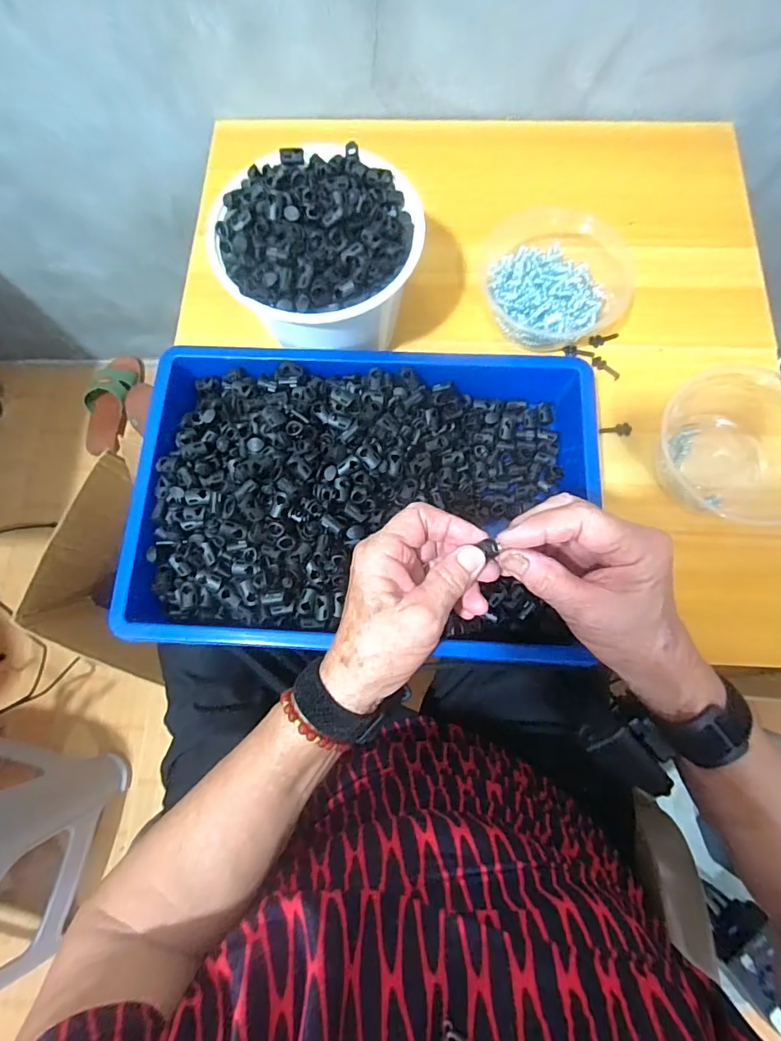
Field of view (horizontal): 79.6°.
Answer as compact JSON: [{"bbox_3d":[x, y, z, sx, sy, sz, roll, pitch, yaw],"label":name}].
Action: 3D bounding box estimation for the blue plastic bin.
[{"bbox_3d":[-0.021,-0.025,0.388,0.370,0.067,0.265,1,75,1],"label":"blue plastic bin"}]

